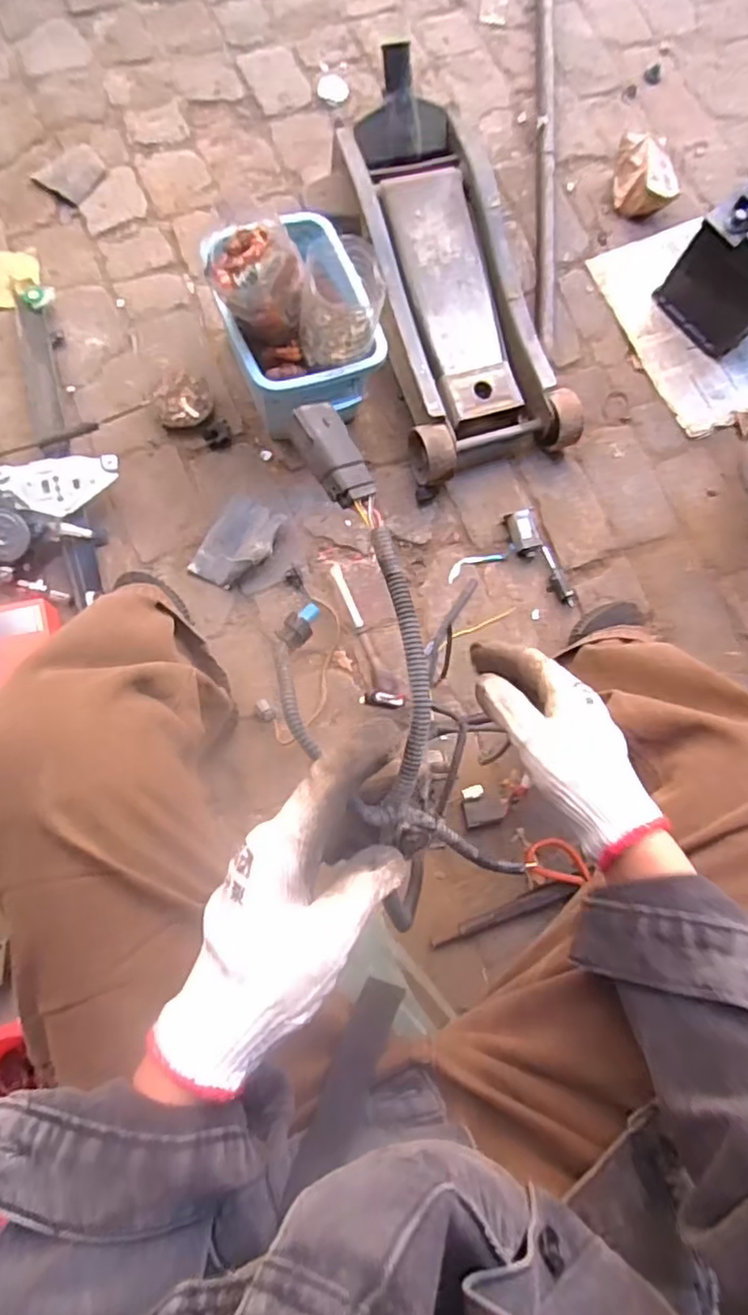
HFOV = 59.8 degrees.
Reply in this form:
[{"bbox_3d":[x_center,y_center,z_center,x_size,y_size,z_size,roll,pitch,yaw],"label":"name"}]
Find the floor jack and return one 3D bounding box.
[{"bbox_3d":[0.125,-0.566,0.988,0.254,0.164,0.565,-15,81,-8],"label":"floor jack"}]

